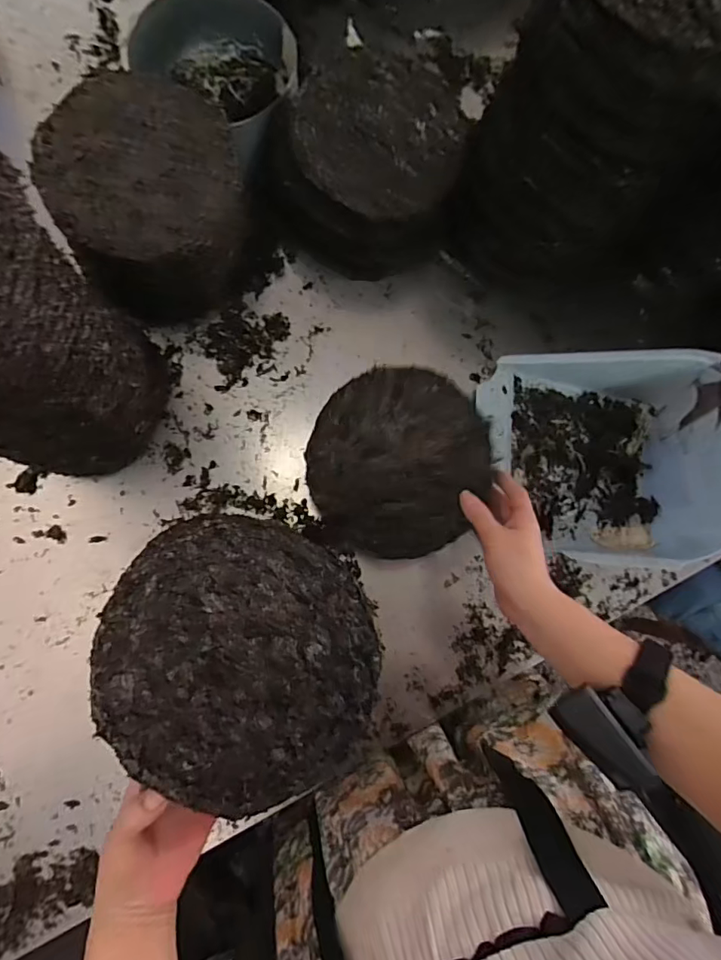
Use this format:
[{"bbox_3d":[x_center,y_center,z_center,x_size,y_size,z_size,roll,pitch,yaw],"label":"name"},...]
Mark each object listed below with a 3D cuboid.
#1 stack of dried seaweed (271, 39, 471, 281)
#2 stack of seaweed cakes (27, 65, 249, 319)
[{"bbox_3d":[0.020,-0.371,0.613,0.191,0.121,0.201,16,82,-2],"label":"stack of dried seaweed"},{"bbox_3d":[-0.229,-0.306,0.576,0.191,0.142,0.186,-4,83,-5],"label":"stack of seaweed cakes"}]

